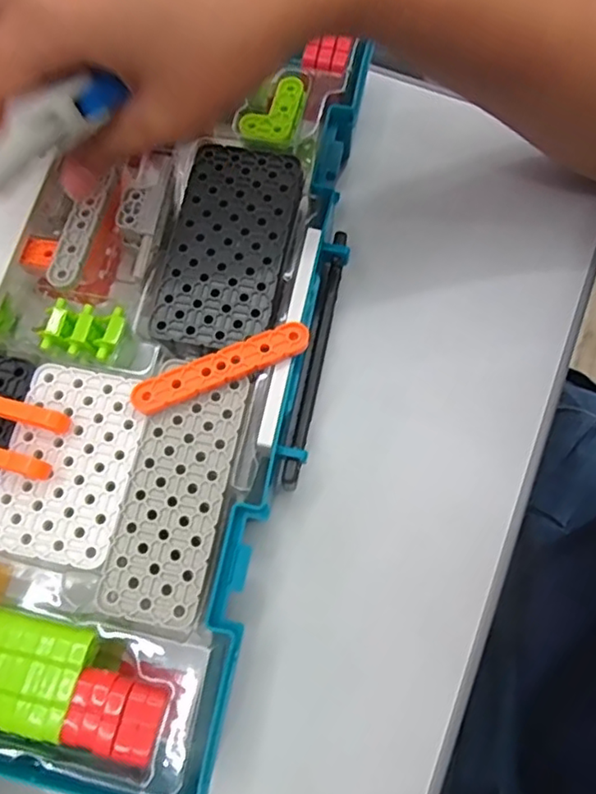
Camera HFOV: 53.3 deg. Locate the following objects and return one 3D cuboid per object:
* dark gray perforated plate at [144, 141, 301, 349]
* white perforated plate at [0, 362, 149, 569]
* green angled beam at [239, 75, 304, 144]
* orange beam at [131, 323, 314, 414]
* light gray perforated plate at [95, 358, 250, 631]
[{"bbox_3d":[-0.031,-0.069,0.262,0.051,0.004,0.100,11,73,3],"label":"dark gray perforated plate"},{"bbox_3d":[-0.090,0.025,0.233,0.050,0.004,0.074,12,73,3],"label":"white perforated plate"},{"bbox_3d":[-0.012,-0.139,0.284,0.025,0.004,0.038,18,74,5],"label":"green angled beam"},{"bbox_3d":[-0.031,-0.013,0.238,0.074,0.004,0.014,-23,75,-7],"label":"orange beam"},{"bbox_3d":[-0.047,0.035,0.229,0.036,0.004,0.096,12,73,3],"label":"light gray perforated plate"}]

